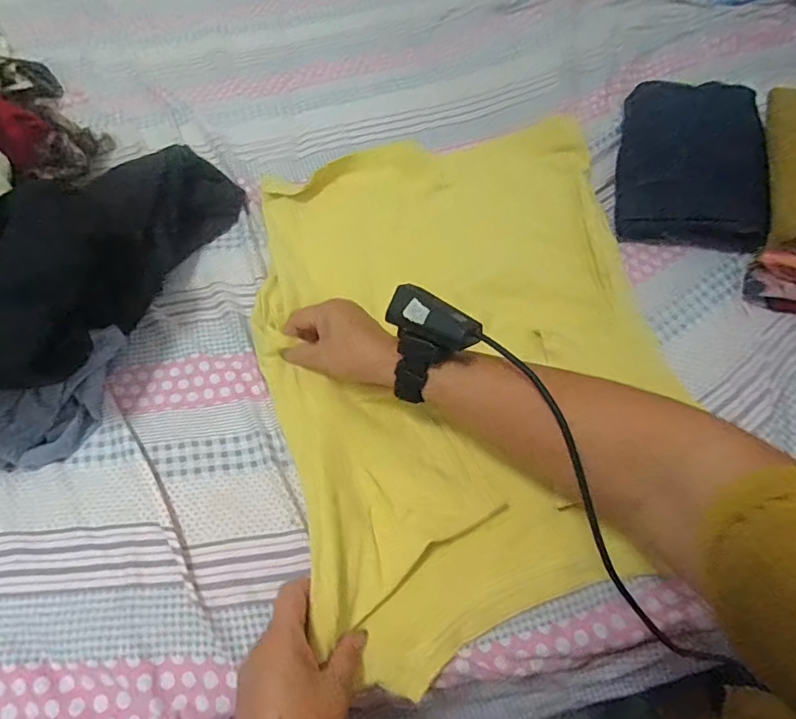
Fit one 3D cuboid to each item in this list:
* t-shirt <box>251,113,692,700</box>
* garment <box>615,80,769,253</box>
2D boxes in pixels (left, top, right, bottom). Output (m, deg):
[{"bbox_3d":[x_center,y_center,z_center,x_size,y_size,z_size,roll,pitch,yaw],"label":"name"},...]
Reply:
[{"bbox_3d":[0.063,-0.028,0.484,0.376,0.046,0.546,-7,61,-3],"label":"t-shirt"},{"bbox_3d":[0.352,-0.262,0.586,0.142,0.079,0.285,14,60,10],"label":"garment"}]

